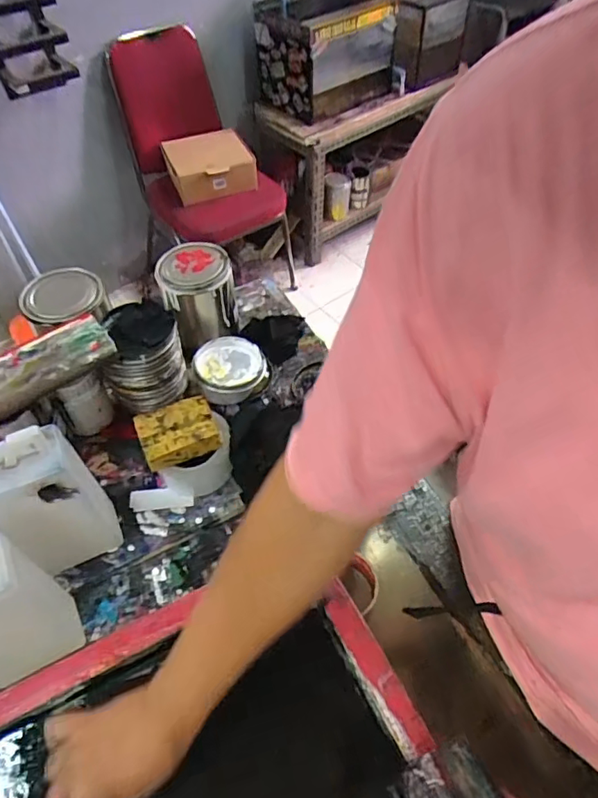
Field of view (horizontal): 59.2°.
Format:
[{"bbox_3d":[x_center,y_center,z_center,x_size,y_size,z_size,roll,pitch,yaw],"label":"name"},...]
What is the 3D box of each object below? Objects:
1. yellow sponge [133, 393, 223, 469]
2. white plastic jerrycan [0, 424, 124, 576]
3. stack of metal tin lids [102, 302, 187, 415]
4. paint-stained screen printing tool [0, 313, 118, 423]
[{"bbox_3d":[-0.150,0.040,0.656,0.095,0.036,0.073,-19,53,-13],"label":"yellow sponge"},{"bbox_3d":[-0.257,0.116,0.547,0.103,0.216,0.049,-31,57,-21],"label":"white plastic jerrycan"},{"bbox_3d":[-0.210,-0.059,0.714,0.104,0.115,0.097,-17,53,-11],"label":"stack of metal tin lids"},{"bbox_3d":[-0.316,-0.035,0.614,0.193,0.019,0.085,-36,58,-23],"label":"paint-stained screen printing tool"}]

